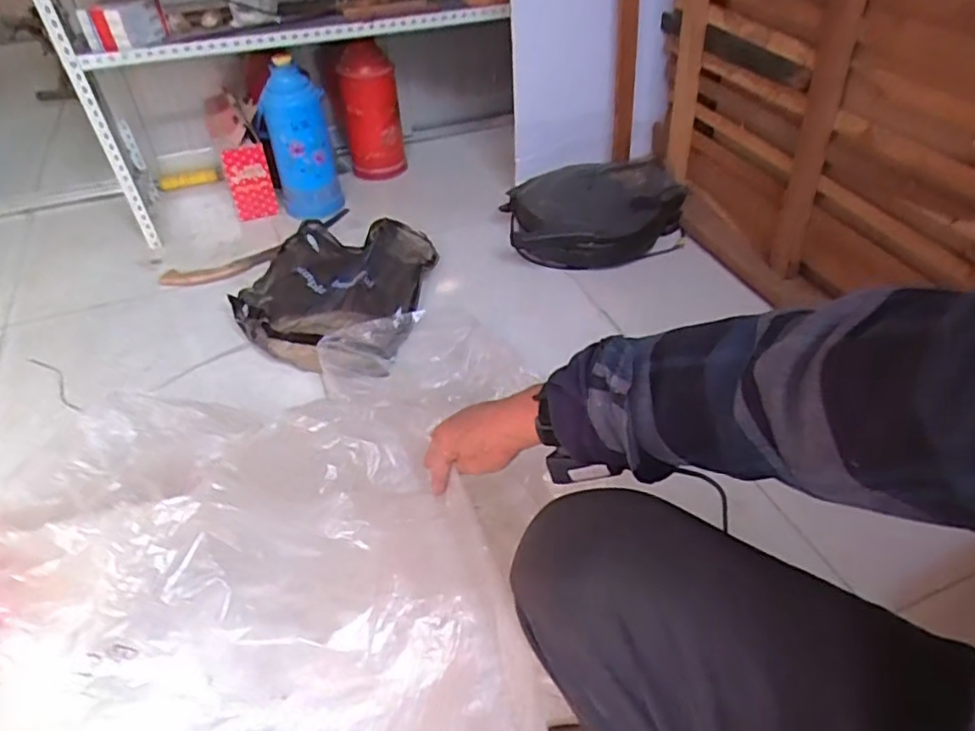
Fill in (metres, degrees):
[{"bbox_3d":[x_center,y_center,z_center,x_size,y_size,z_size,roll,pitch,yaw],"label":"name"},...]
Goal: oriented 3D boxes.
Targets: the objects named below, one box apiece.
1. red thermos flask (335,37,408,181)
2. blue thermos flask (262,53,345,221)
[{"bbox_3d":[-0.292,-0.629,1.603,0.147,0.311,0.141,-8,43,-8],"label":"red thermos flask"},{"bbox_3d":[-0.433,-0.509,1.486,0.147,0.336,0.136,-13,44,-13],"label":"blue thermos flask"}]

